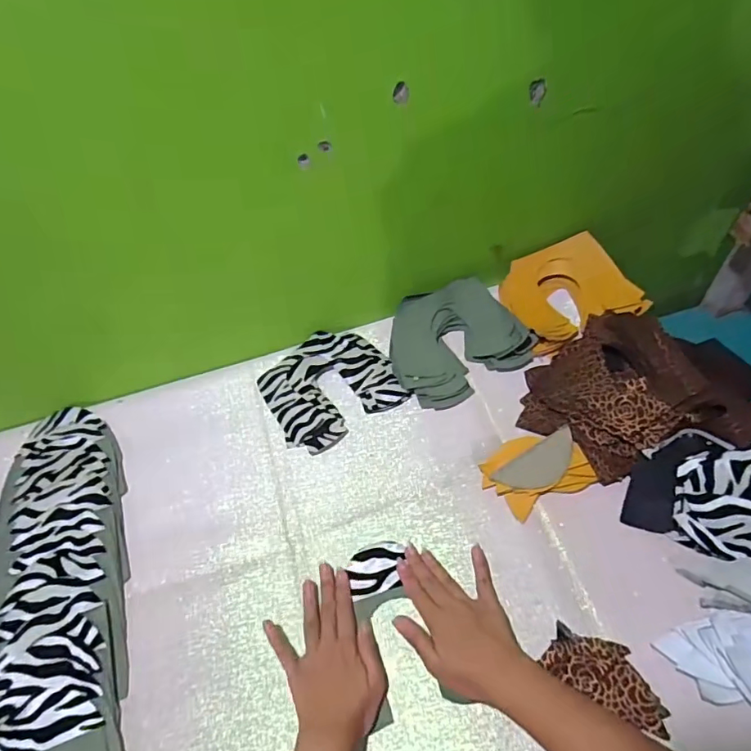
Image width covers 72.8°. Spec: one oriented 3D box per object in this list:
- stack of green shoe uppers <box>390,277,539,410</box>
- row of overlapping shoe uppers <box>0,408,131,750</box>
[{"bbox_3d":[0.099,-0.052,0.665,0.169,0.049,0.163,-23,54,-11],"label":"stack of green shoe uppers"},{"bbox_3d":[-0.339,0.238,0.532,0.154,0.005,0.481,-15,54,-8],"label":"row of overlapping shoe uppers"}]

